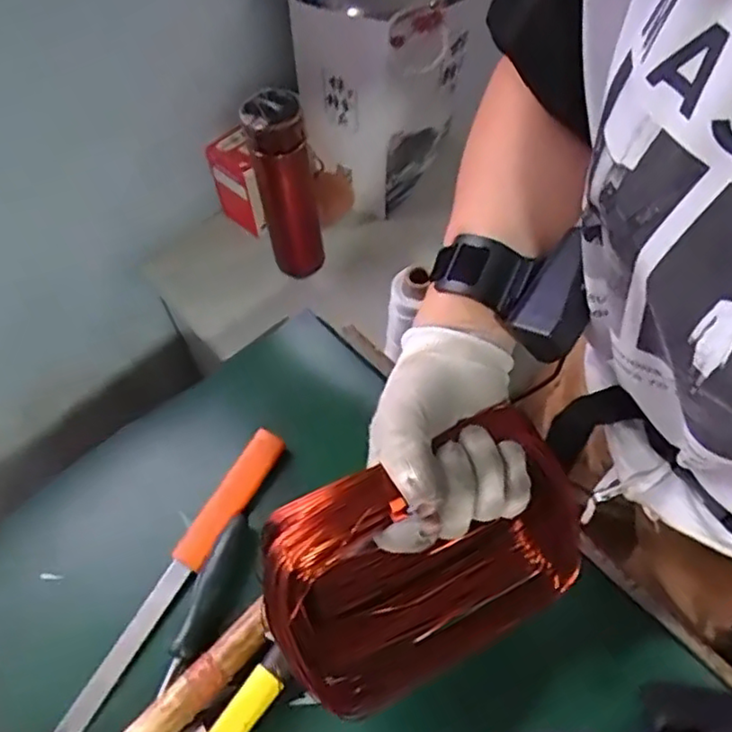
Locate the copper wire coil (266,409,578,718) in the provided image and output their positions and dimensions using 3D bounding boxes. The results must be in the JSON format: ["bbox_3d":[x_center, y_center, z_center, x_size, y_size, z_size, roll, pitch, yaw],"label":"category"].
[{"bbox_3d":[0.031,0.107,0.369,0.170,0.107,0.095,-24,61,-12],"label":"copper wire coil"}]

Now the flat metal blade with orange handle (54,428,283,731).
[{"bbox_3d":[-0.143,0.158,0.473,0.028,0.013,0.268,25,62,18],"label":"flat metal blade with orange handle"}]

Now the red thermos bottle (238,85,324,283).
[{"bbox_3d":[-0.091,-0.200,0.761,0.065,0.231,0.059,-10,58,-3],"label":"red thermos bottle"}]

